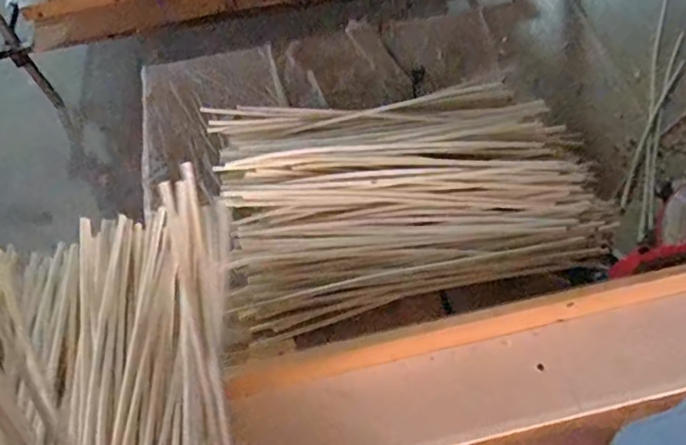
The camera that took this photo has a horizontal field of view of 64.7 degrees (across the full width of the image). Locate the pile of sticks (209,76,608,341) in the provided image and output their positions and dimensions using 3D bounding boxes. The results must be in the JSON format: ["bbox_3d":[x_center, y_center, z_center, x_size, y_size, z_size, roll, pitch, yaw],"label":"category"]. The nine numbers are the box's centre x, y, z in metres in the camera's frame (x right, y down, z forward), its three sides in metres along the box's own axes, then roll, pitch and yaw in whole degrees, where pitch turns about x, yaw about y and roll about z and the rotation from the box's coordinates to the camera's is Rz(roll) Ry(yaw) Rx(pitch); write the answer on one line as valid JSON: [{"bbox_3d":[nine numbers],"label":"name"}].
[{"bbox_3d":[0.094,-0.056,0.807,0.540,0.088,0.351,-9,56,-3],"label":"pile of sticks"}]

